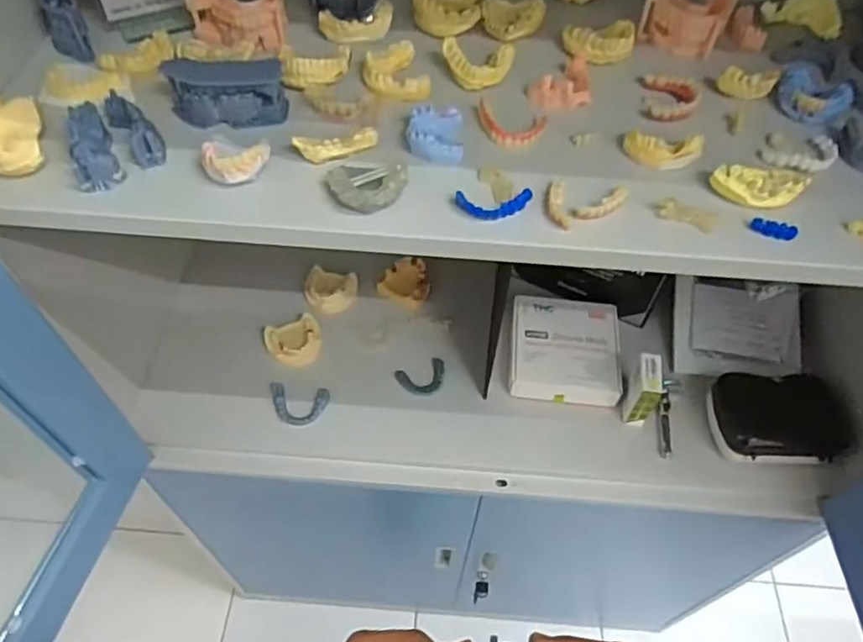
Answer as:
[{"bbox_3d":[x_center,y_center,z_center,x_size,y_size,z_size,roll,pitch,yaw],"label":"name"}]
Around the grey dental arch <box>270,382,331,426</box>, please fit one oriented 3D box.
[{"bbox_3d":[-0.172,0.107,0.818,0.078,0.020,0.051,9,54,4],"label":"grey dental arch"}]

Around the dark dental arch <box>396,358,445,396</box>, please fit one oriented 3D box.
[{"bbox_3d":[-0.011,0.077,0.845,0.062,0.018,0.042,-13,56,-11],"label":"dark dental arch"}]

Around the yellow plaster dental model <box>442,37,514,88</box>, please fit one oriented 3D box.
[{"bbox_3d":[0.042,-0.226,0.559,0.062,0.022,0.045,0,54,-2],"label":"yellow plaster dental model"}]

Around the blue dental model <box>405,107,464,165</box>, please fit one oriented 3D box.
[{"bbox_3d":[0.004,-0.149,0.509,0.044,0.019,0.059,1,54,-1],"label":"blue dental model"}]

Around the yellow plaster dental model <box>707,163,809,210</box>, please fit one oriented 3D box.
[{"bbox_3d":[0.247,-0.103,0.480,0.061,0.022,0.030,2,54,0],"label":"yellow plaster dental model"}]

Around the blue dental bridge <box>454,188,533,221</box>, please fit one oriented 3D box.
[{"bbox_3d":[0.047,-0.086,0.472,0.056,0.011,0.022,-5,55,-6],"label":"blue dental bridge"}]

